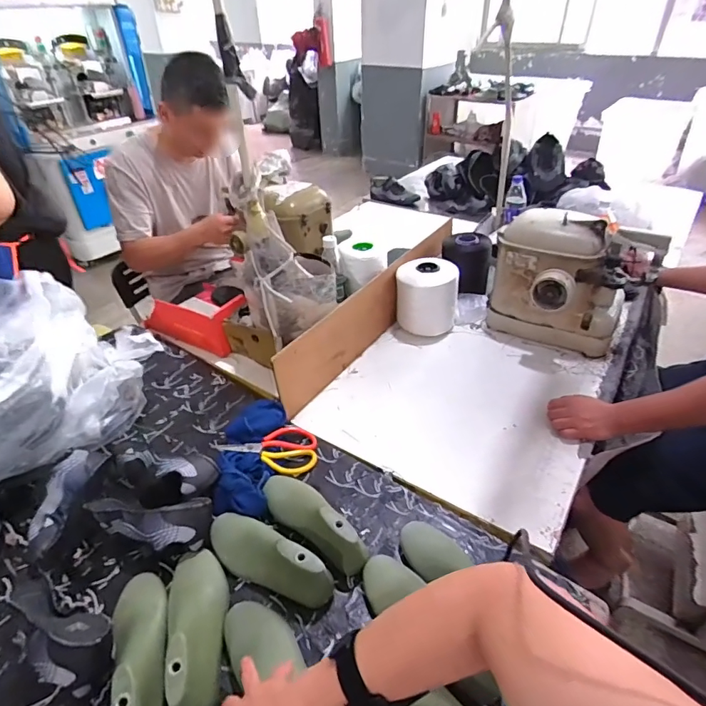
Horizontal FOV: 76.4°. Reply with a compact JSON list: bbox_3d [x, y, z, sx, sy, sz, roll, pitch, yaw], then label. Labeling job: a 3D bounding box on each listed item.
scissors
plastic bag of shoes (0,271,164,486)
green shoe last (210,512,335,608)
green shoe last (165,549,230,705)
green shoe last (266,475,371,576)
[{"bbox_3d":[-0.166,0.184,0.824,0.196,0.025,0.099,-4,38,-4],"label":"scissors"},{"bbox_3d":[-0.673,0.046,0.830,0.410,0.228,0.438,25,45,28],"label":"plastic bag of shoes"},{"bbox_3d":[-0.125,0.292,0.646,0.203,0.087,0.068,21,43,25],"label":"green shoe last"},{"bbox_3d":[-0.199,0.349,0.582,0.073,0.079,0.206,-13,40,-15],"label":"green shoe last"},{"bbox_3d":[-0.057,0.246,0.693,0.205,0.085,0.074,25,45,29],"label":"green shoe last"}]

